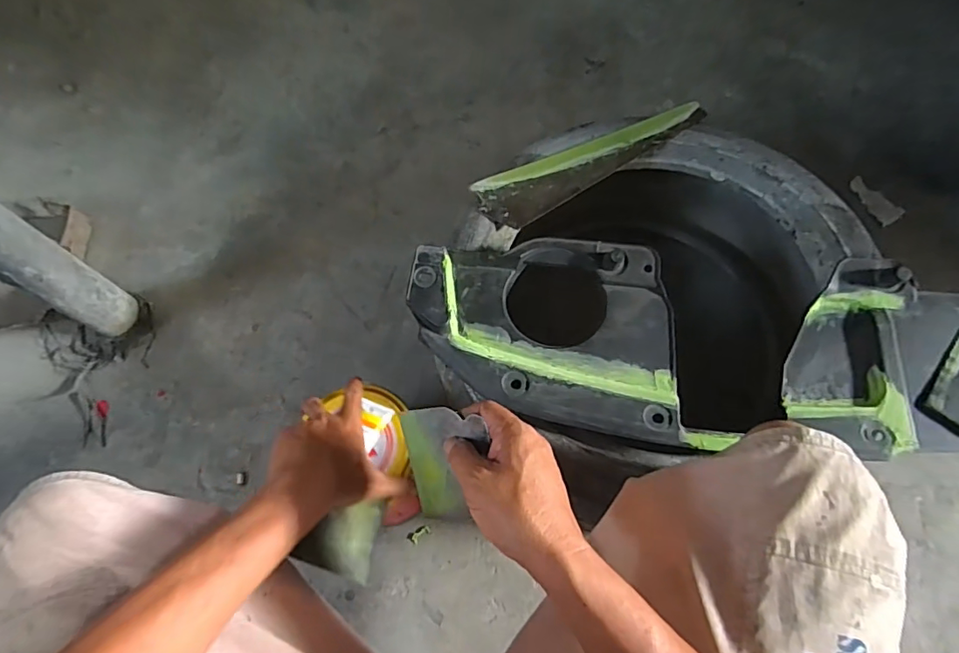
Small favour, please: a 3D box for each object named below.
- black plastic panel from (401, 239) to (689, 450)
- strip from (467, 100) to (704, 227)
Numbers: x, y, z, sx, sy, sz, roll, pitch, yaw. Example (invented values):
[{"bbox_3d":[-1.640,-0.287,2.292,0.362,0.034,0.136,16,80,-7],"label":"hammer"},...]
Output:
[{"bbox_3d":[0.073,0.000,0.600,0.301,0.035,0.229,5,68,3],"label":"black plastic panel"},{"bbox_3d":[0.153,-0.232,0.712,0.337,0.017,0.084,-28,70,-11],"label":"strip"}]

